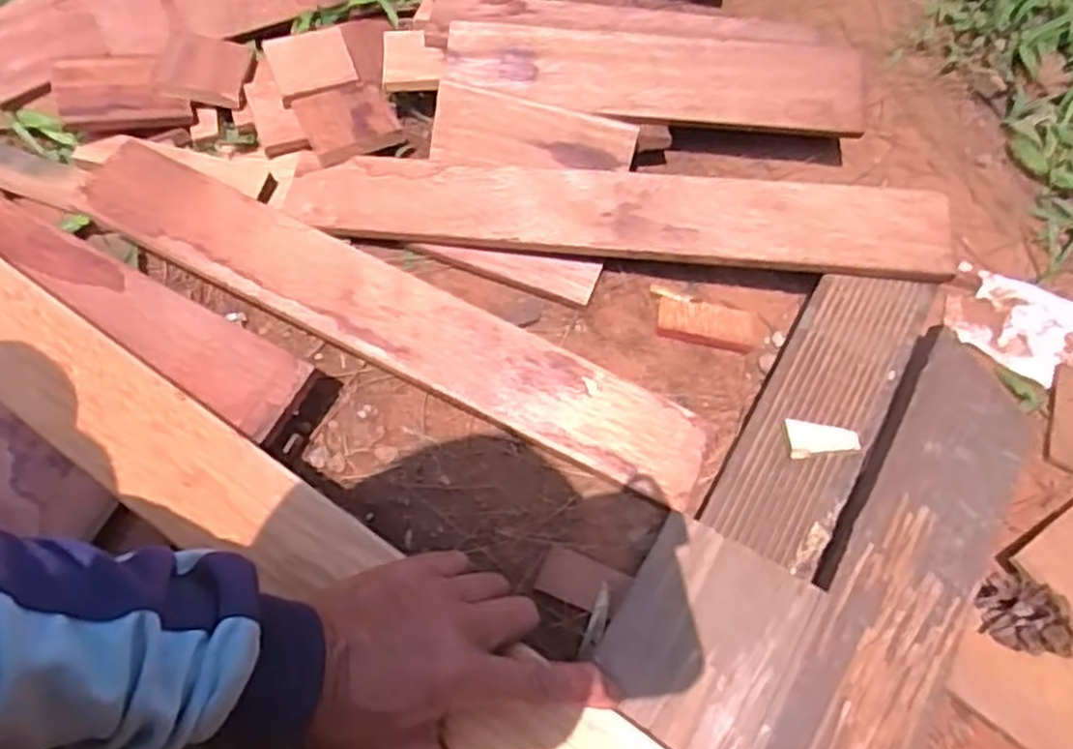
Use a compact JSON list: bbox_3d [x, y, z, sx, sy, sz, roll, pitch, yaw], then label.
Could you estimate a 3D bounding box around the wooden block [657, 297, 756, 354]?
[{"bbox_3d":[0.116,-0.033,0.517,0.066,0.015,0.030,10,63,4],"label":"wooden block"}]

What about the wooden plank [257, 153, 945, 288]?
[{"bbox_3d":[0.043,-0.111,0.522,0.444,0.016,0.069,5,67,7],"label":"wooden plank"}]

